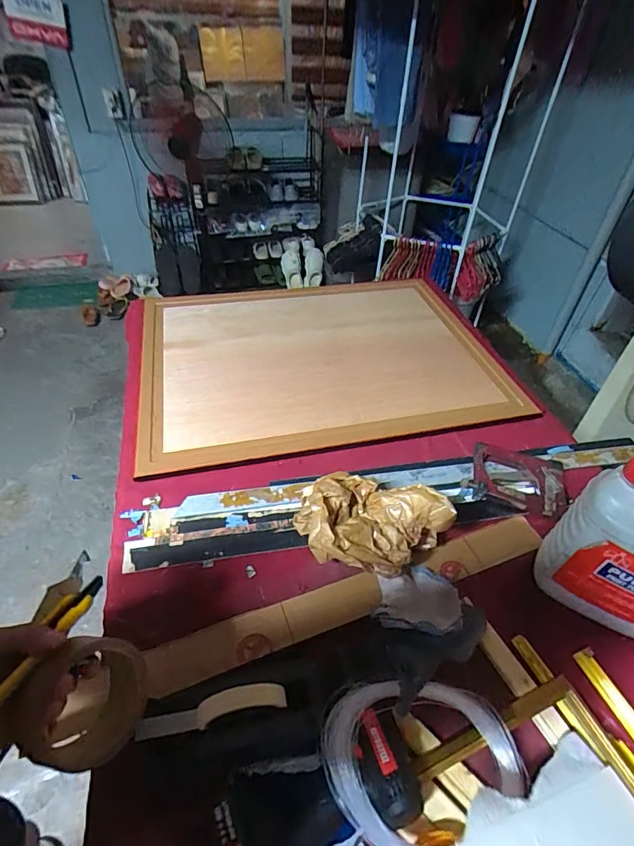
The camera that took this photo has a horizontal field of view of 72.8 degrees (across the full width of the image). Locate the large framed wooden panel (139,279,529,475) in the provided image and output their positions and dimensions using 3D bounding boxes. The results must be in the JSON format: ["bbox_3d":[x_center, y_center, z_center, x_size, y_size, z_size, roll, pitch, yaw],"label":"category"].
[{"bbox_3d":[0.003,-0.186,1.069,0.846,0.039,0.649,-8,47,-11],"label":"large framed wooden panel"}]

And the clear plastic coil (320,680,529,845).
[{"bbox_3d":[0.111,0.355,0.447,0.211,0.025,0.150,4,43,1],"label":"clear plastic coil"}]

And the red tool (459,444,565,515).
[{"bbox_3d":[0.366,0.099,0.793,0.170,0.024,0.130,14,47,11],"label":"red tool"}]

